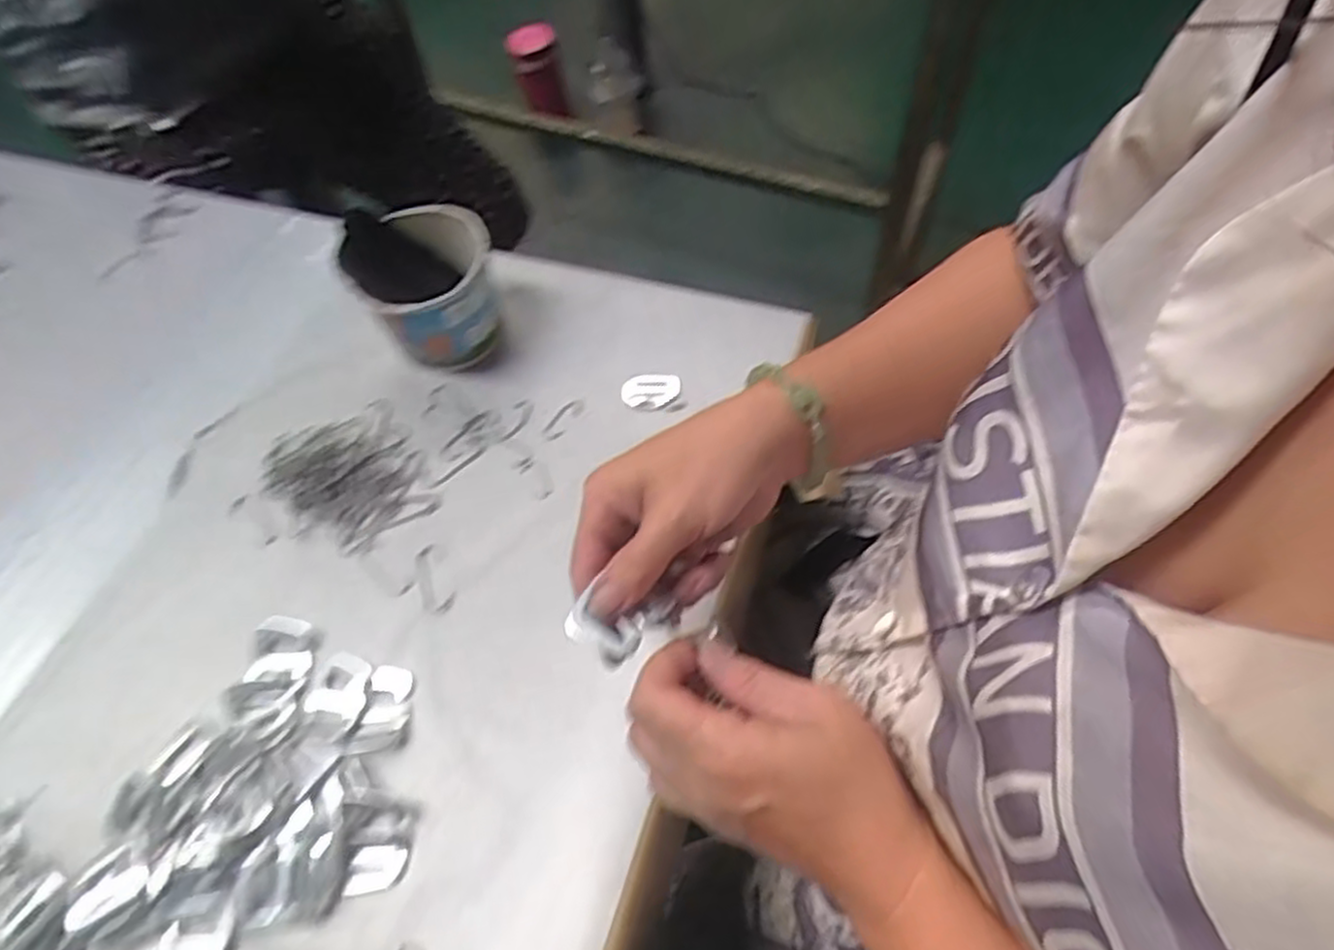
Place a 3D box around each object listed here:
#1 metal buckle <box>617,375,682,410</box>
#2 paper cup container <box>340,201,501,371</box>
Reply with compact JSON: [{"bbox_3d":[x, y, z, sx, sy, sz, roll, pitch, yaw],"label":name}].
[{"bbox_3d":[-0.011,-0.058,0.510,0.040,0.005,0.025,-14,60,-4],"label":"metal buckle"},{"bbox_3d":[-0.161,-0.127,0.520,0.089,0.081,0.088,-2,60,3],"label":"paper cup container"}]

